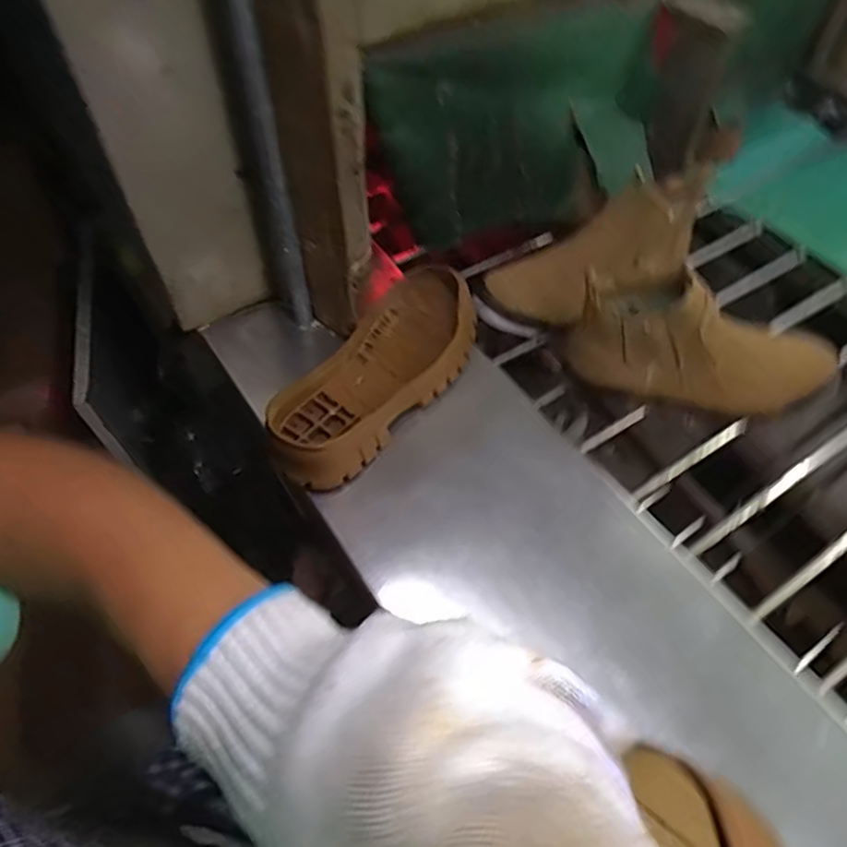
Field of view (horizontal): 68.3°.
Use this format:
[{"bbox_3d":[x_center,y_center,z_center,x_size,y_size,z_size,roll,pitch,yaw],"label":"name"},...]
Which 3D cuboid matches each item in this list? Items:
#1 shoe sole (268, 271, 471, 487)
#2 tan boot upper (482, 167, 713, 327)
[{"bbox_3d":[-0.039,-0.055,0.623,0.118,0.039,0.293,24,58,16],"label":"shoe sole"},{"bbox_3d":[0.205,-0.193,0.707,0.259,0.098,0.089,-28,57,1],"label":"tan boot upper"}]

